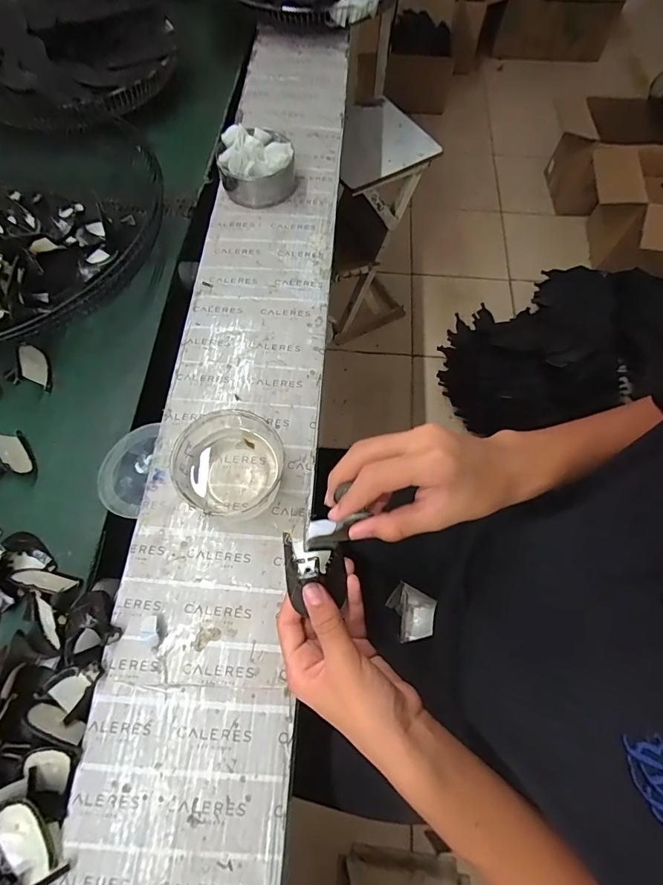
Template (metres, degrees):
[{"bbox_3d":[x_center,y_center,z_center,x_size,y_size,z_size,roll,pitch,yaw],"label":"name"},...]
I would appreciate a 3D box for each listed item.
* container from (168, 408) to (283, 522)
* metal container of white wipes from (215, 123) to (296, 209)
[{"bbox_3d":[-0.111,0.027,0.481,0.118,0.061,0.115,-27,70,-13],"label":"container"},{"bbox_3d":[-0.118,-0.437,0.678,0.114,0.076,0.106,0,66,1],"label":"metal container of white wipes"}]

